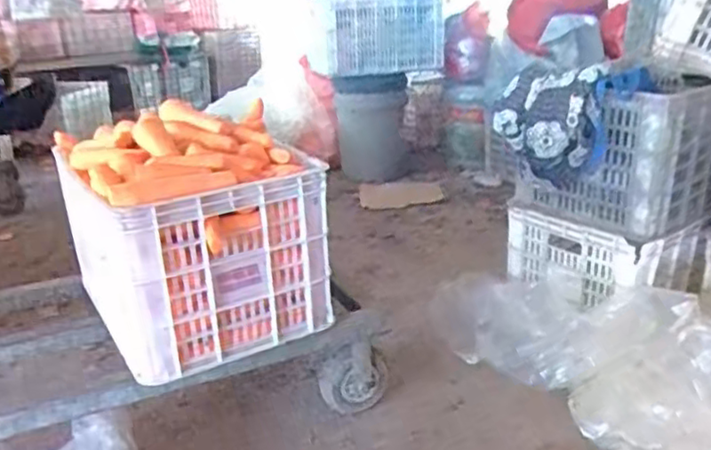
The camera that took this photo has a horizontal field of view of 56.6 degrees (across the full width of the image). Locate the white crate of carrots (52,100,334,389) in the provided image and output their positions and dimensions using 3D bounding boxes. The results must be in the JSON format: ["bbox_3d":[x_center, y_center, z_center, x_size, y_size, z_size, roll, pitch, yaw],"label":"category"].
[{"bbox_3d":[-0.285,0.008,1.139,0.337,0.320,0.416,-15,24,-32],"label":"white crate of carrots"}]

